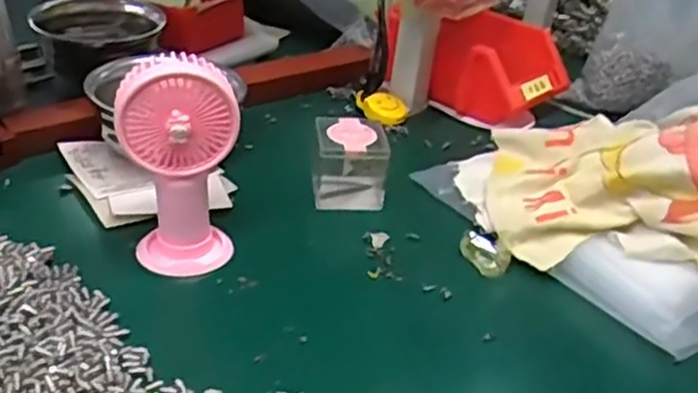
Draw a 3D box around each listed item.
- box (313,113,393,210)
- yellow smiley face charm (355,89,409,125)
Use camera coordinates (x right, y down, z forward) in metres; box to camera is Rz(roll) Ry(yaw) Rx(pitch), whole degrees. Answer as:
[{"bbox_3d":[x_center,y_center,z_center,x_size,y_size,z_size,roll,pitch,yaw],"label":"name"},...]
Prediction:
[{"bbox_3d":[0.001,-0.029,0.606,0.056,0.055,0.061,3,32,-7],"label":"box"},{"bbox_3d":[0.034,-0.090,0.743,0.055,0.017,0.045,5,60,6],"label":"yellow smiley face charm"}]

